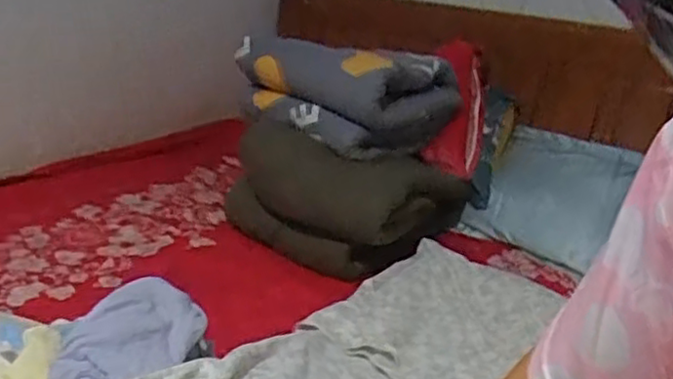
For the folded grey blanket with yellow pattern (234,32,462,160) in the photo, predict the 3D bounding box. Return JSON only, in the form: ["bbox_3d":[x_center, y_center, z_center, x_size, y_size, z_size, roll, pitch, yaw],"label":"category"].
[{"bbox_3d":[0.016,-0.269,1.856,0.505,0.239,0.398,20,26,33],"label":"folded grey blanket with yellow pattern"}]

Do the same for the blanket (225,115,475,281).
[{"bbox_3d":[0.042,-0.010,1.785,0.453,0.229,0.484,23,28,38],"label":"blanket"}]

